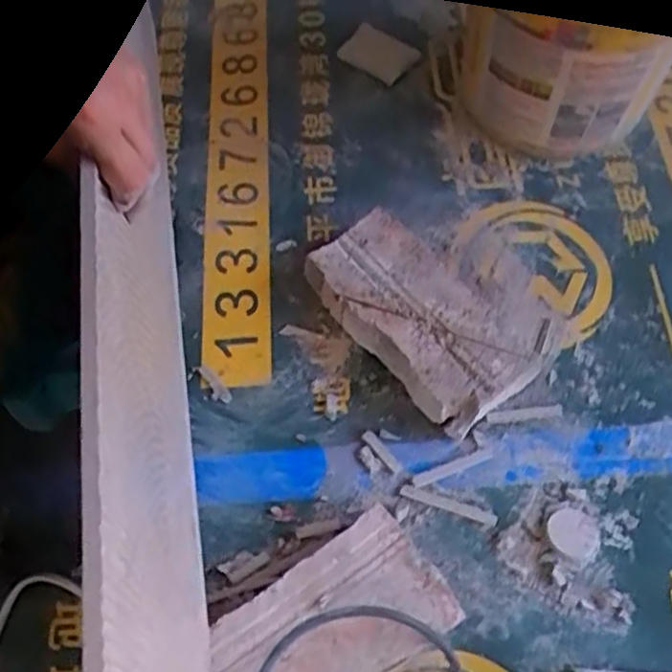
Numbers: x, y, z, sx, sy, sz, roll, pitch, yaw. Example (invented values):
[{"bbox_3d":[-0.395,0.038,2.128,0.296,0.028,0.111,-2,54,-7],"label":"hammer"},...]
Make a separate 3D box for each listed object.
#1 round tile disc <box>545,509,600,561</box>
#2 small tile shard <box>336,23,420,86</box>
[{"bbox_3d":[0.196,0.163,0.596,0.042,0.005,0.040,0,62,1],"label":"round tile disc"},{"bbox_3d":[0.047,-0.326,0.831,0.098,0.011,0.049,43,107,35],"label":"small tile shard"}]

